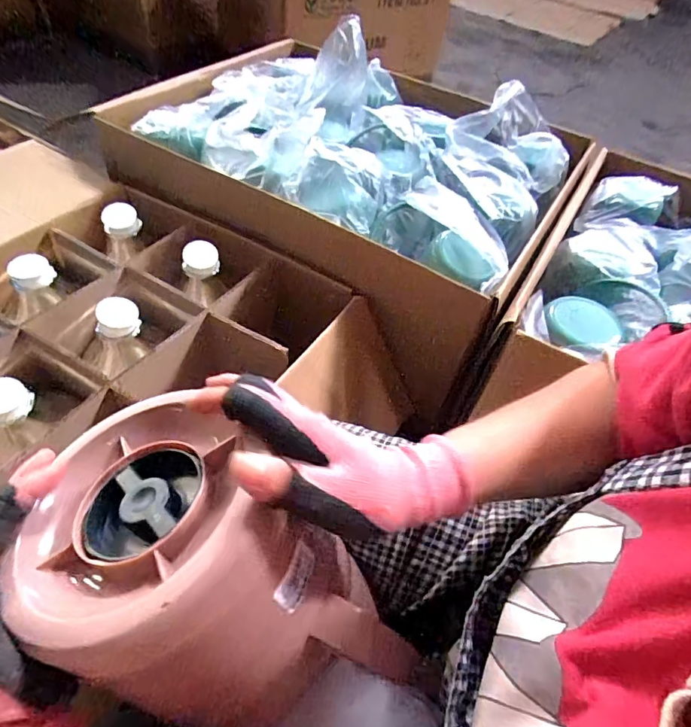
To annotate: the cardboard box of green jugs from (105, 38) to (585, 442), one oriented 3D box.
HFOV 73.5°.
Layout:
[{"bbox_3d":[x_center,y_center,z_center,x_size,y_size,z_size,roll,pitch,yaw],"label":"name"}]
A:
[{"bbox_3d":[0.023,-0.324,0.837,0.672,0.288,0.529,33,56,19],"label":"cardboard box of green jugs"}]

